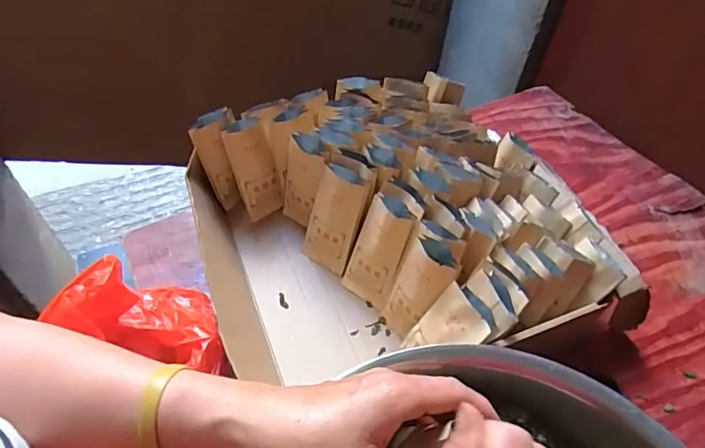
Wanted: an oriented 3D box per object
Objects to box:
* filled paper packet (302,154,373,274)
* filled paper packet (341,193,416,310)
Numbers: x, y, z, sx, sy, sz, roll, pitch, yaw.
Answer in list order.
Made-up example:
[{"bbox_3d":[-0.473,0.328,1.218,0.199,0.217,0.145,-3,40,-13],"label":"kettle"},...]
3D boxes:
[{"bbox_3d":[-0.015,-0.006,0.492,0.053,0.115,0.019,32,32,20],"label":"filled paper packet"},{"bbox_3d":[0.026,0.028,0.475,0.049,0.107,0.021,30,33,19],"label":"filled paper packet"}]

